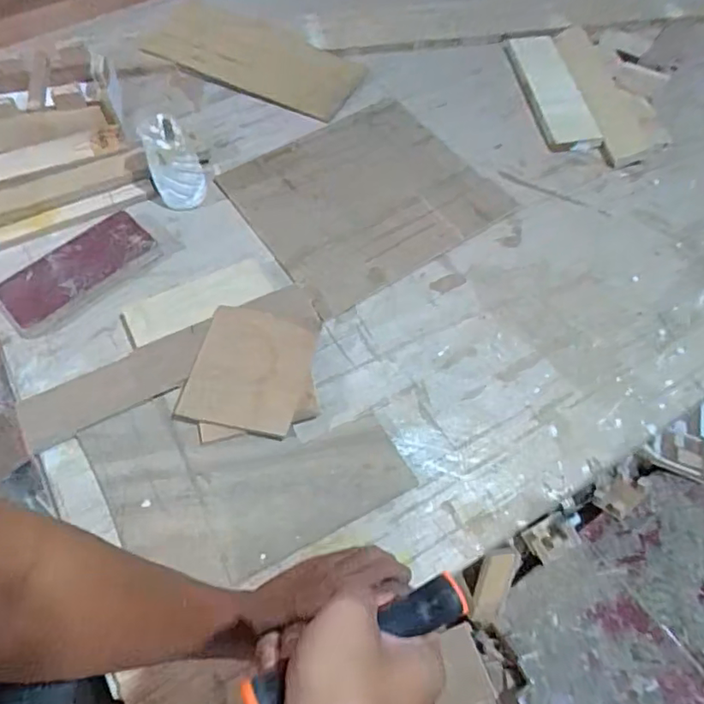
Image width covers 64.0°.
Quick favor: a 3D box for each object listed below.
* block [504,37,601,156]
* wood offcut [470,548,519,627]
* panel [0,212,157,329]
[{"bbox_3d":[0.306,-0.408,0.872,0.080,0.011,0.250,-6,60,-3],"label":"block"},{"bbox_3d":[0.253,0.423,1.017,0.064,0.011,0.147,21,90,-22],"label":"wood offcut"},{"bbox_3d":[-0.351,-0.107,0.720,0.190,0.016,0.085,-39,67,-19],"label":"panel"}]

